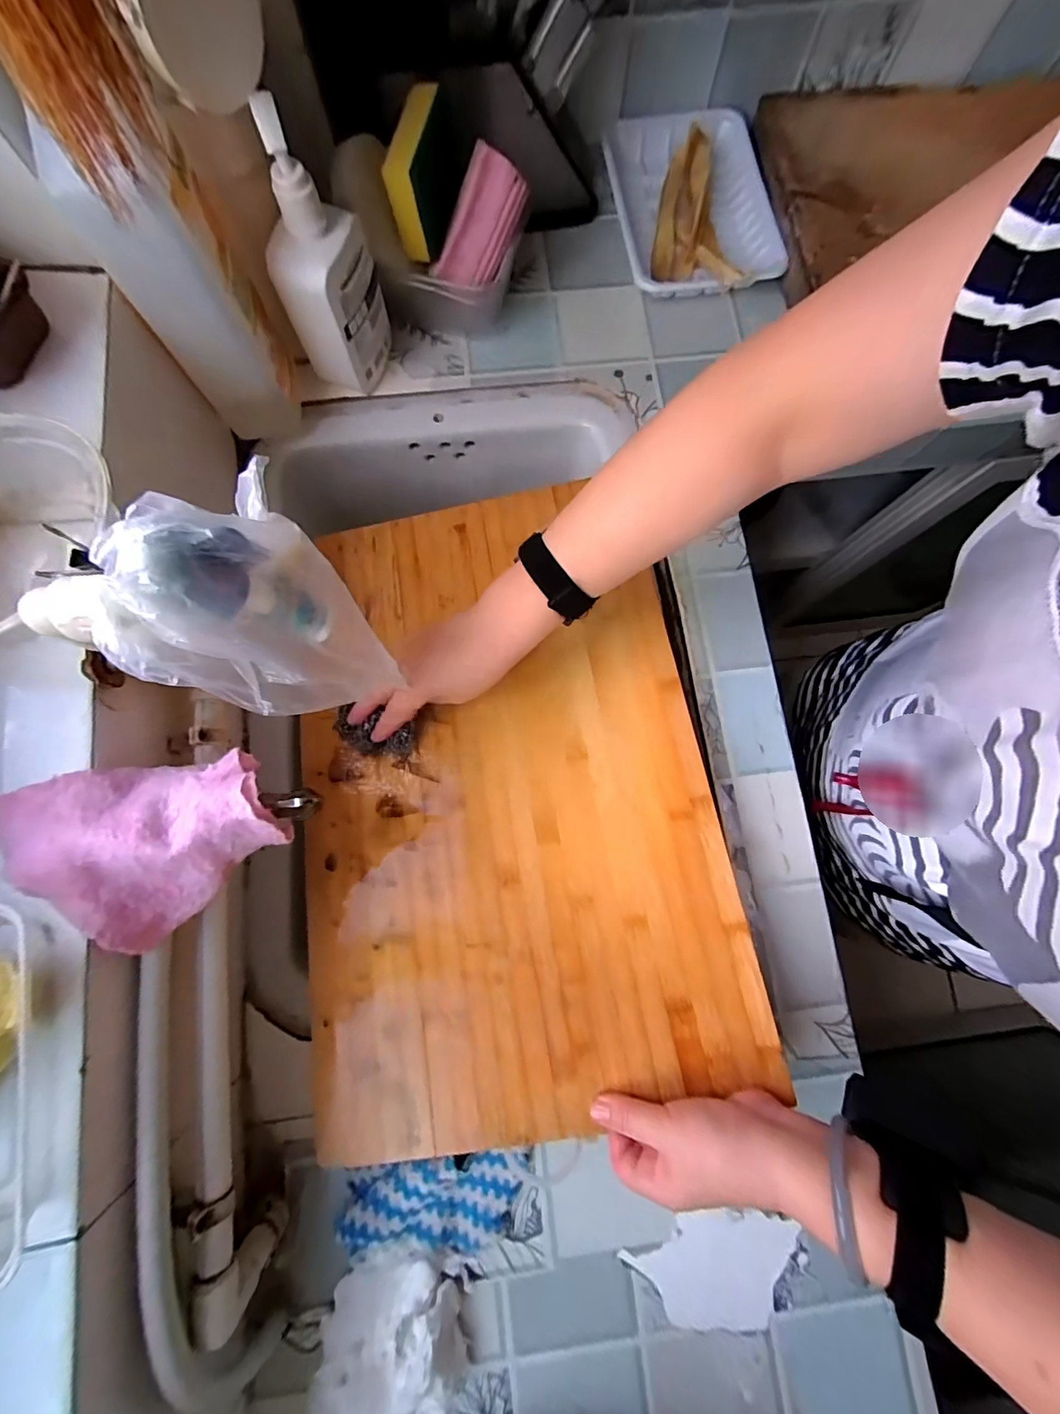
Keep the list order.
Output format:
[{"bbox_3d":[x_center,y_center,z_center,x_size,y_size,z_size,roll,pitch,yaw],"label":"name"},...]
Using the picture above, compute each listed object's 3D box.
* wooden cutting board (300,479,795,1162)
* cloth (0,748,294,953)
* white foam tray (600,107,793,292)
[{"bbox_3d":[-0.029,0.047,0.422,0.342,0.010,0.529,-10,73,3],"label":"wooden cutting board"},{"bbox_3d":[-0.225,0.068,0.287,0.129,0.043,0.114,-38,82,-8],"label":"cloth"},{"bbox_3d":[0.182,-0.553,0.534,0.160,0.030,0.230,-6,79,-3],"label":"white foam tray"}]

